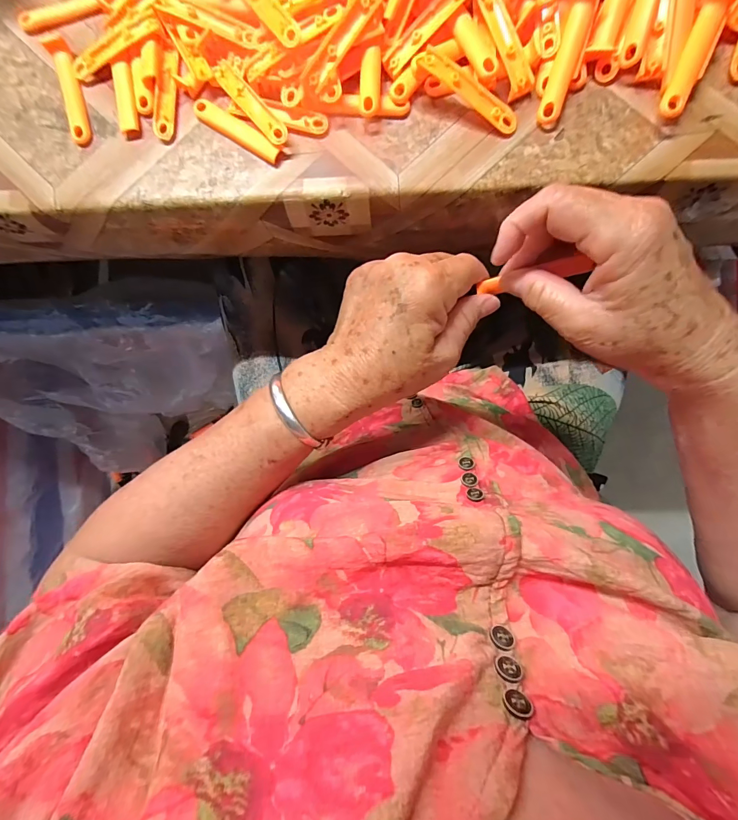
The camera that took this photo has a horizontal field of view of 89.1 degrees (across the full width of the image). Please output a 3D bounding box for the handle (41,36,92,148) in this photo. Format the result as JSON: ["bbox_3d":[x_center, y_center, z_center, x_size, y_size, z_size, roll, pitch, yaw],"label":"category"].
[{"bbox_3d":[-0.225,-0.241,0.282,0.017,0.006,0.084,-16,89,4],"label":"handle"}]

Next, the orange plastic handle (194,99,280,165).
[{"bbox_3d":[-0.096,-0.204,0.271,0.074,0.007,0.014,34,92,4],"label":"orange plastic handle"}]

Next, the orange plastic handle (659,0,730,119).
[{"bbox_3d":[0.211,-0.229,0.244,0.017,0.012,0.079,23,91,4],"label":"orange plastic handle"}]

